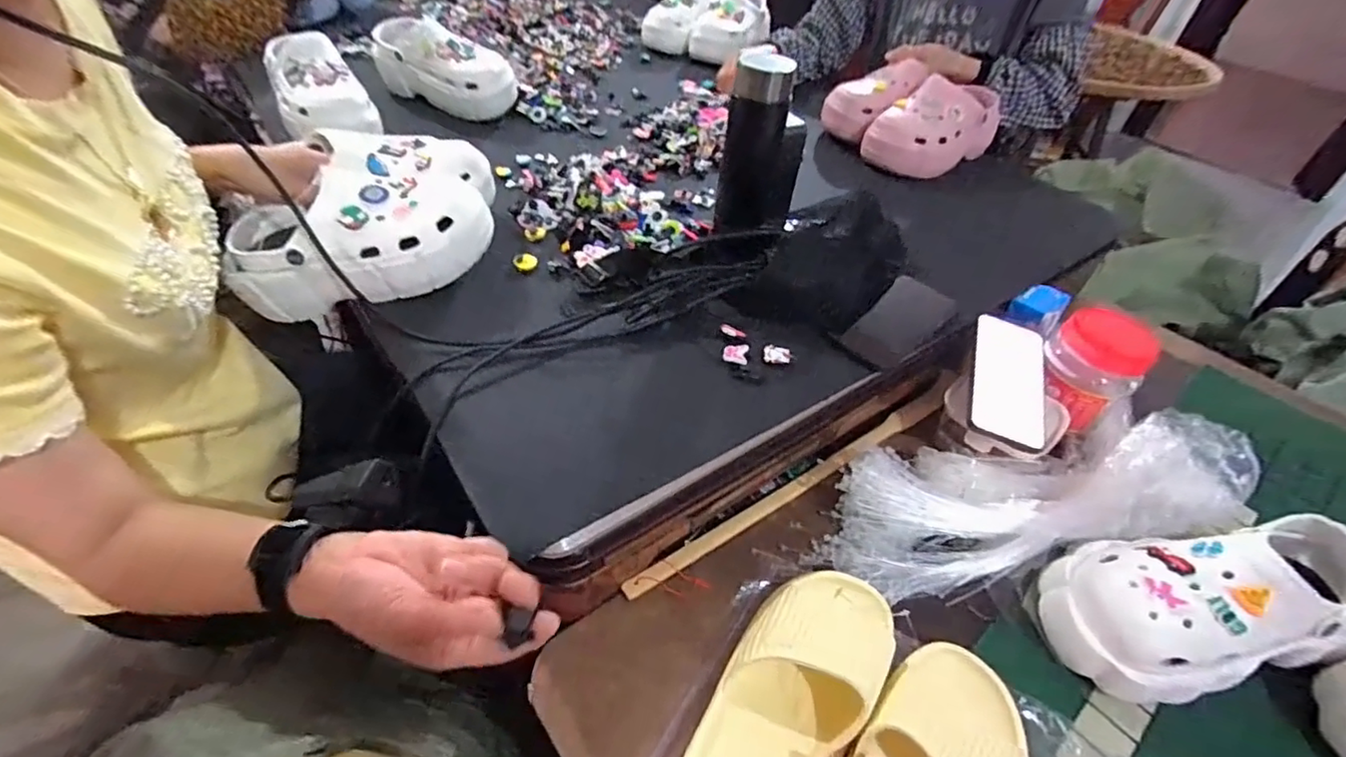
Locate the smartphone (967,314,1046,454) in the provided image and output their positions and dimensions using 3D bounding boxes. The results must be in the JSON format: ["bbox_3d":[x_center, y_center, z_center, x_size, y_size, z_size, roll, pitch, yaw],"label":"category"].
[{"bbox_3d":[0.356,0.002,0.628,0.077,0.012,0.143,19,63,9],"label":"smartphone"}]

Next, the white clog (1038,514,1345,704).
[{"bbox_3d":[0.455,0.177,0.491,0.266,0.091,0.122,-3,46,-10],"label":"white clog"}]

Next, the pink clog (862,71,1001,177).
[{"bbox_3d":[0.414,-0.397,0.937,0.237,0.103,0.093,-19,50,-23],"label":"pink clog"}]

